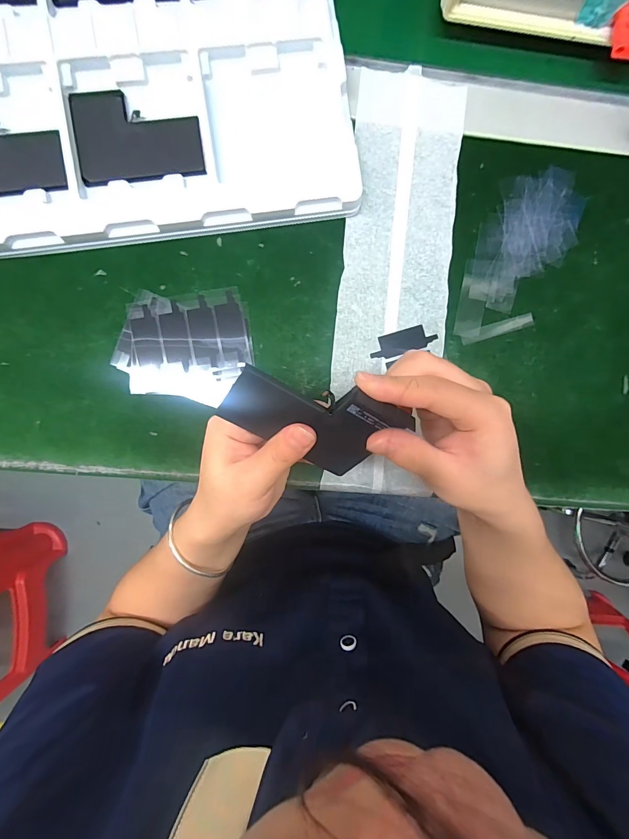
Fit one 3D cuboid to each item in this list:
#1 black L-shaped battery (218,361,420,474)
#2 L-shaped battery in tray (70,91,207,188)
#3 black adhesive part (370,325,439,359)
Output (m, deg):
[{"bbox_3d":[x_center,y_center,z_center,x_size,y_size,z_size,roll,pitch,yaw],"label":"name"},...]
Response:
[{"bbox_3d":[-0.001,-0.001,0.199,0.090,0.004,0.059,26,128,-16],"label":"black L-shaped battery"},{"bbox_3d":[-0.130,-0.211,0.269,0.090,0.004,0.066,-8,92,-3],"label":"L-shaped battery in tray"},{"bbox_3d":[0.073,-0.064,0.297,0.056,0.004,0.019,-16,92,-3],"label":"black adhesive part"}]

